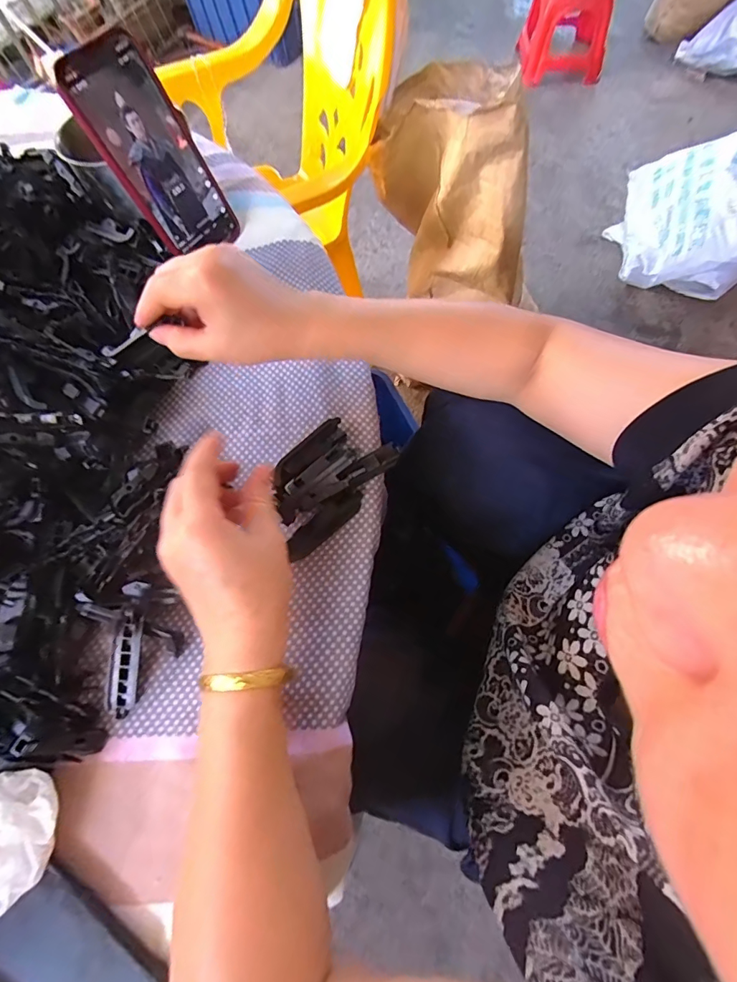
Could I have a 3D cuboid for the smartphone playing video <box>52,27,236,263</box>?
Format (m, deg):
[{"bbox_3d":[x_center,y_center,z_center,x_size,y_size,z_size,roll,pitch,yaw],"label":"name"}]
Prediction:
[{"bbox_3d":[-0.178,-0.282,0.372,0.006,0.152,0.076,33,75,36],"label":"smartphone playing video"}]

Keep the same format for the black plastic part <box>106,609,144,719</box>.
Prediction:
[{"bbox_3d":[-0.163,0.114,0.289,0.019,0.010,0.070,8,92,6],"label":"black plastic part"}]

